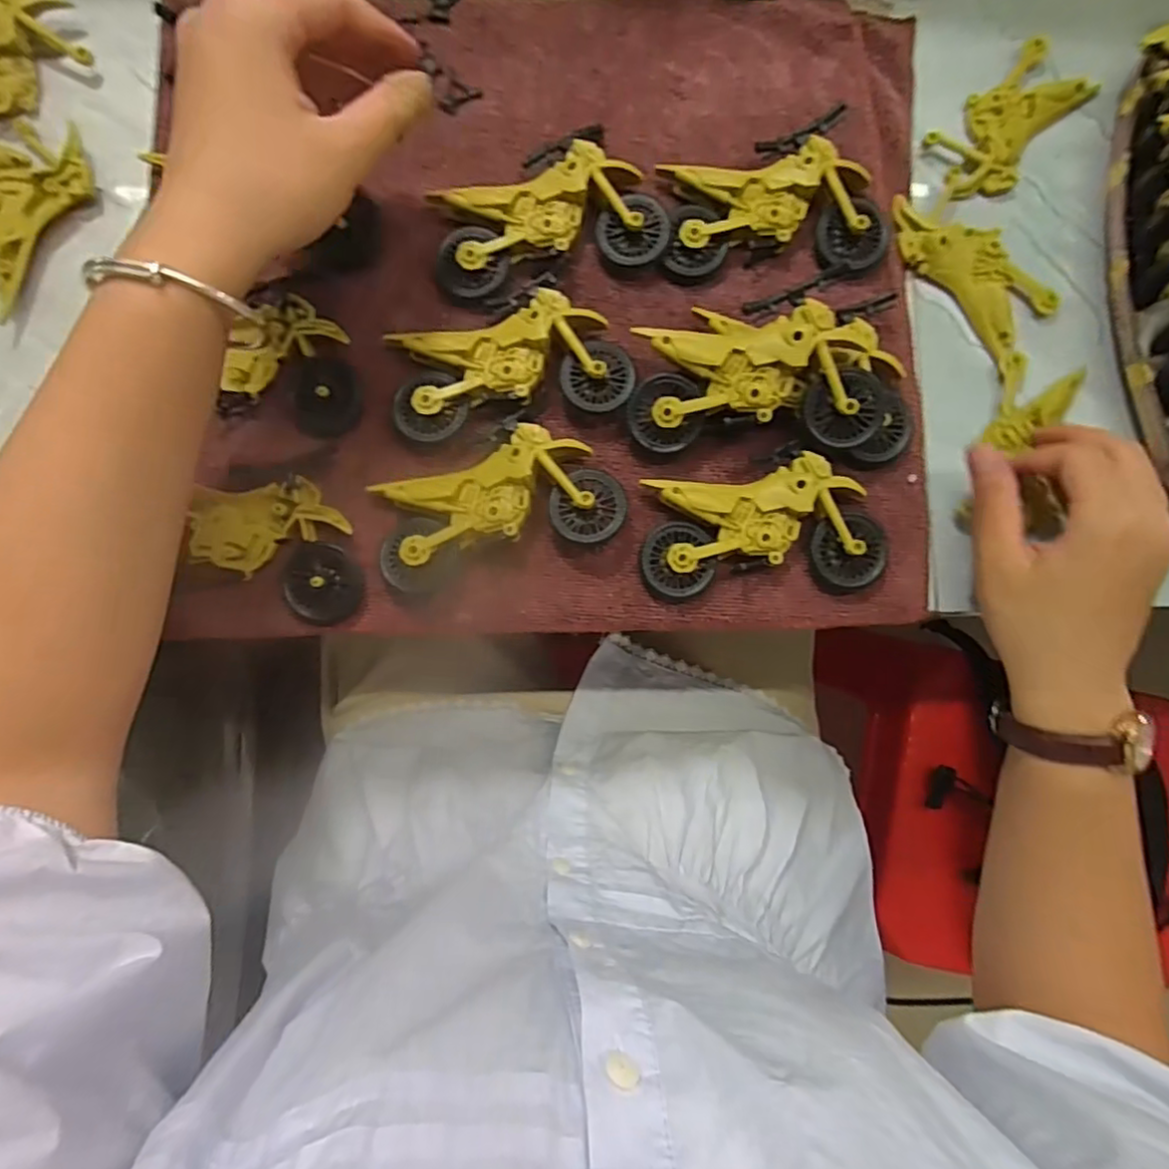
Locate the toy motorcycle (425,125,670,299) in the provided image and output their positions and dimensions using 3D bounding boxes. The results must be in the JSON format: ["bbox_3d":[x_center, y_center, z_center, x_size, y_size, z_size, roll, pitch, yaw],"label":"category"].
[{"bbox_3d":[-0.020,-0.186,0.314,0.111,0.020,0.069,-16,86,-3],"label":"toy motorcycle"}]

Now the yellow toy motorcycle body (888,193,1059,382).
[{"bbox_3d":[0.203,-0.166,0.331,0.045,0.012,0.100,-42,88,-4],"label":"yellow toy motorcycle body"}]

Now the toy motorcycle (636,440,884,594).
[{"bbox_3d":[0.086,-0.031,0.307,0.113,0.021,0.065,-3,86,-2],"label":"toy motorcycle"}]

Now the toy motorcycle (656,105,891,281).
[{"bbox_3d":[0.096,-0.197,0.320,0.109,0.021,0.072,-3,86,-2],"label":"toy motorcycle"}]

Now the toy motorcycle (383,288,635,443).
[{"bbox_3d":[-0.037,-0.108,0.307,0.111,0.020,0.058,-10,86,-2],"label":"toy motorcycle"}]

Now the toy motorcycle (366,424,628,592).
[{"bbox_3d":[-0.042,-0.037,0.302,0.117,0.022,0.058,-21,86,-3],"label":"toy motorcycle"}]

